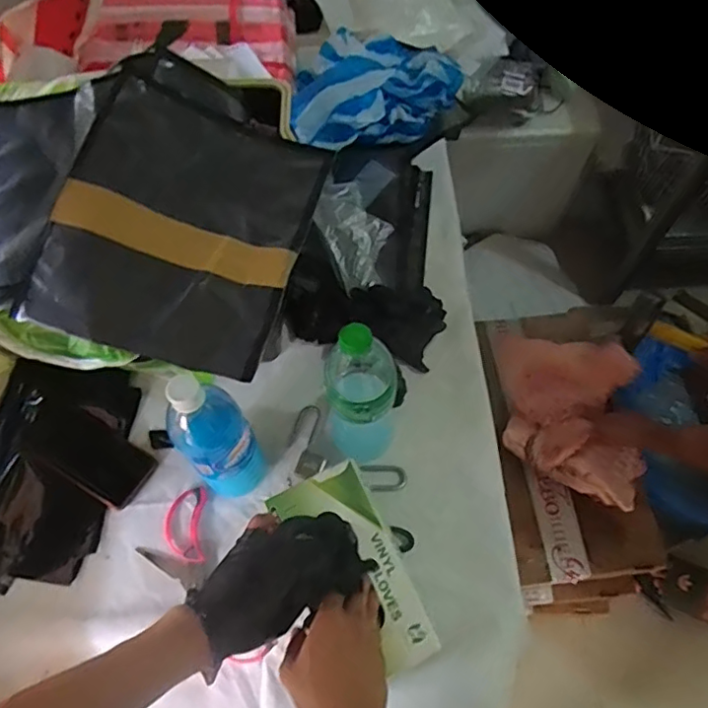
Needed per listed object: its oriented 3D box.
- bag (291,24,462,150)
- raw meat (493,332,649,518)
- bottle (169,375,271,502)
[{"bbox_3d":[0.020,-0.443,0.946,0.302,0.128,0.180,-22,65,-10],"label":"bag"},{"bbox_3d":[0.403,0.123,1.119,0.262,0.097,0.309,0,101,31],"label":"raw meat"},{"bbox_3d":[-0.153,0.096,0.647,0.069,0.270,0.075,0,63,0],"label":"bottle"}]

